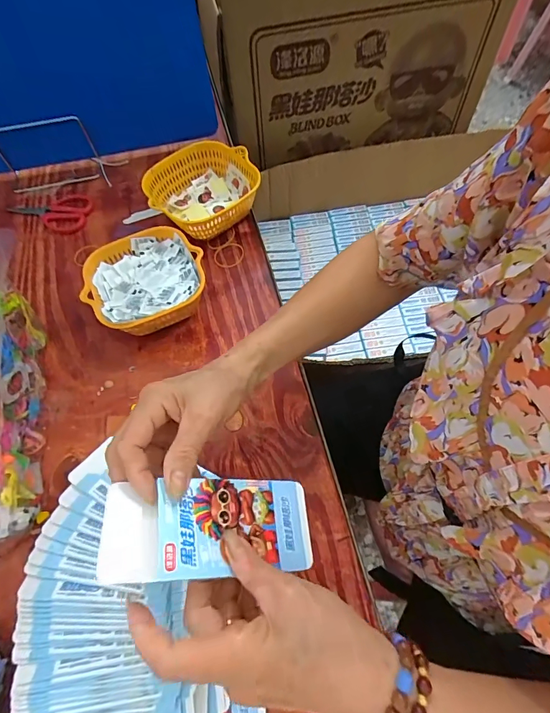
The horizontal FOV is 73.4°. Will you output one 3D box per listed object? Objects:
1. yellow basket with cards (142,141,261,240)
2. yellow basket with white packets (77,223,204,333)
[{"bbox_3d":[-0.103,-0.239,0.551,0.146,0.071,0.141,-1,64,3],"label":"yellow basket with cards"},{"bbox_3d":[-0.160,-0.087,0.482,0.146,0.065,0.142,-21,65,-7],"label":"yellow basket with white packets"}]

